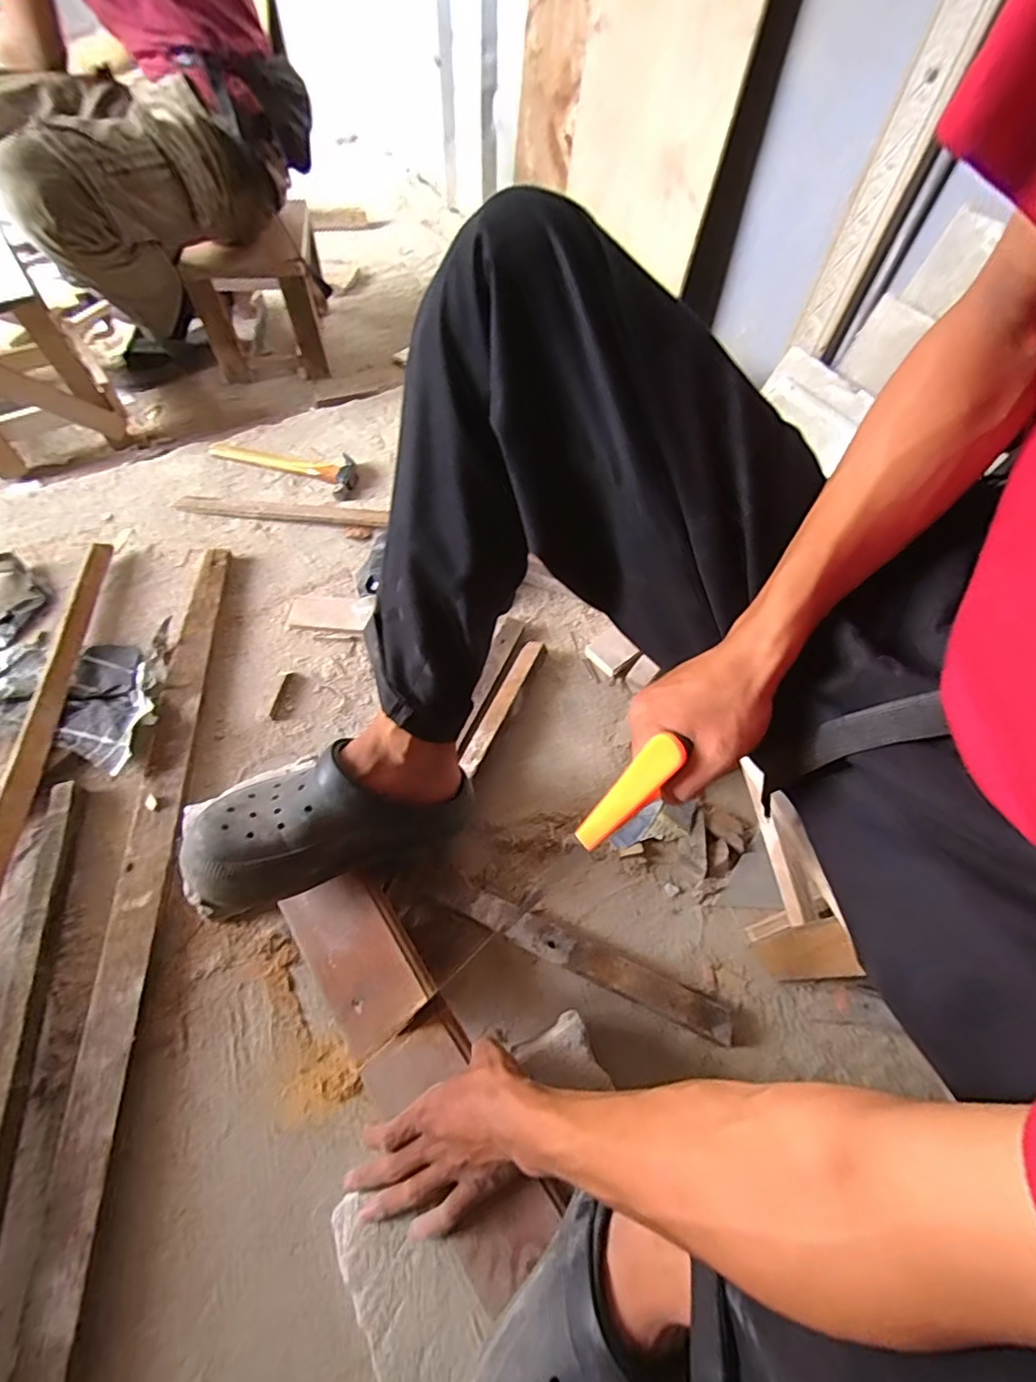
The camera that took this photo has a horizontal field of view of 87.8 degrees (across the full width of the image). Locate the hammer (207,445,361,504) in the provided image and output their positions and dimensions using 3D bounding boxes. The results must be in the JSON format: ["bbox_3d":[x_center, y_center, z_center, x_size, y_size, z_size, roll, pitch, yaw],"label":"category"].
[{"bbox_3d":[-0.418,-0.418,0.975,0.288,0.026,0.095,20,61,10],"label":"hammer"}]

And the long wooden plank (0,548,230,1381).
[{"bbox_3d":[-0.408,0.279,0.555,0.072,0.028,1.115,-6,60,-5],"label":"long wooden plank"}]

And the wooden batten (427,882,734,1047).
[{"bbox_3d":[0.062,0.279,0.575,0.330,0.027,0.040,23,62,12],"label":"wooden batten"}]

